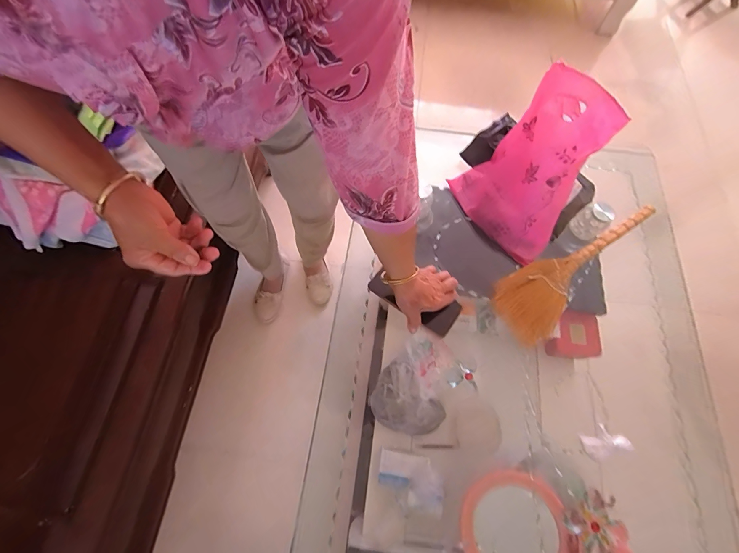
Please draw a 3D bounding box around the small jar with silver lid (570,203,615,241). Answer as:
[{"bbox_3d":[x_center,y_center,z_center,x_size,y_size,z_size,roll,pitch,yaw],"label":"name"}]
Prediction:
[{"bbox_3d":[0.483,-0.120,0.711,0.052,0.074,0.058,-25,70,-11],"label":"small jar with silver lid"}]

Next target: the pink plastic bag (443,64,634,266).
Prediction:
[{"bbox_3d":[0.307,-0.202,0.610,0.096,0.285,0.224,-6,50,-44],"label":"pink plastic bag"}]

